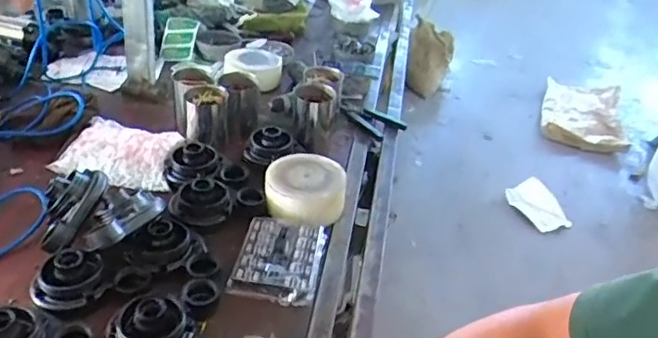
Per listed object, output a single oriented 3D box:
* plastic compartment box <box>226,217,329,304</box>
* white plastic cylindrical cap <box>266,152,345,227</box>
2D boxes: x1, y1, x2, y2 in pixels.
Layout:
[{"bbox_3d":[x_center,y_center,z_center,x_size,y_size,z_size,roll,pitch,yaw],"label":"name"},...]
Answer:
[{"bbox_3d":[-0.081,0.144,0.968,0.136,0.028,0.180,10,34,4],"label":"plastic compartment box"},{"bbox_3d":[-0.046,0.036,1.092,0.151,0.074,0.147,5,34,-4],"label":"white plastic cylindrical cap"}]

